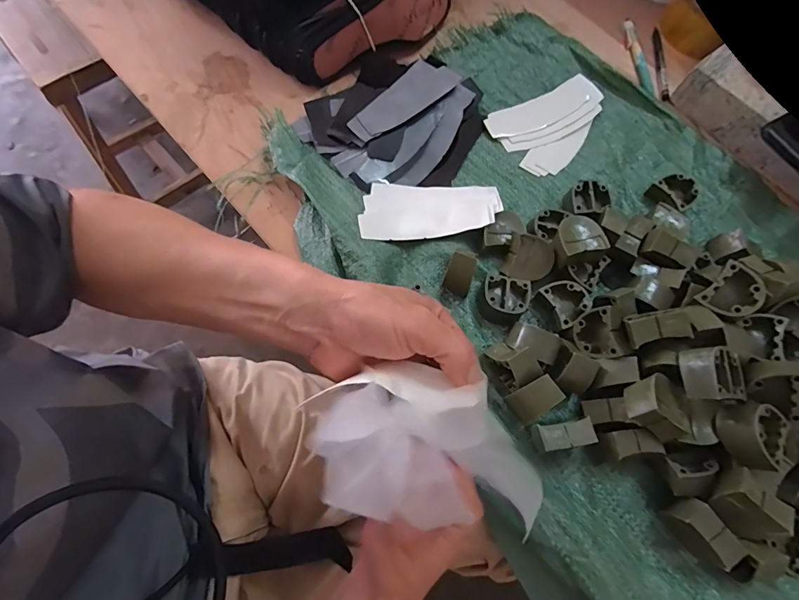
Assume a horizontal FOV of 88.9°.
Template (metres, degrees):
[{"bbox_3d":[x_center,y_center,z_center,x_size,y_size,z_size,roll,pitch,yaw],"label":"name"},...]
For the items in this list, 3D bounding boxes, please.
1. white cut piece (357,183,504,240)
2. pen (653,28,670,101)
[{"bbox_3d":[0.031,-0.095,0.424,0.143,0.029,0.065,-7,70,-6],"label":"white cut piece"},{"bbox_3d":[0.343,-0.312,0.536,0.012,0.006,0.126,6,69,-1],"label":"pen"}]

